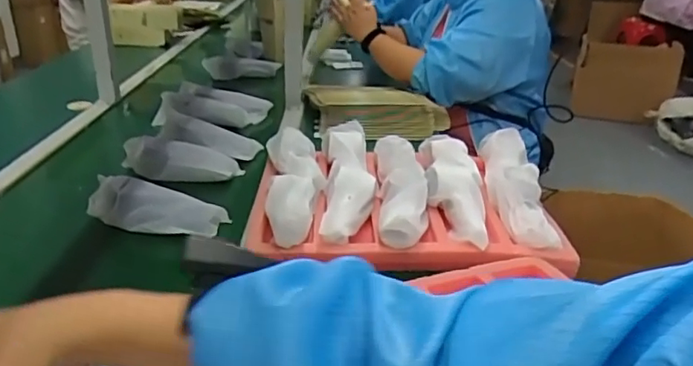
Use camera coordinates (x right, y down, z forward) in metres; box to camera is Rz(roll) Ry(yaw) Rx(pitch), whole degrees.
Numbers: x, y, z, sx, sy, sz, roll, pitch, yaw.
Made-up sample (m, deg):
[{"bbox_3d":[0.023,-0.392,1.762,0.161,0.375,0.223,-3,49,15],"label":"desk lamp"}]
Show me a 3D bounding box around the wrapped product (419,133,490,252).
[{"bbox_3d":[0.159,0.000,0.862,0.085,0.058,0.298,4,25,4],"label":"wrapped product"}]

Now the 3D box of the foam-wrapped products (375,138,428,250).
[{"bbox_3d":[0.082,0.005,0.851,0.072,0.047,0.278,3,25,0],"label":"foam-wrapped products"}]

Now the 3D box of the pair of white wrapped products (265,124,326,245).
[{"bbox_3d":[-0.074,-0.007,0.848,0.086,0.047,0.309,-1,25,-7],"label":"pair of white wrapped products"}]

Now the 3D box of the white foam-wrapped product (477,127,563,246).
[{"bbox_3d":[0.257,-0.003,0.884,0.082,0.055,0.315,4,25,3],"label":"white foam-wrapped product"}]

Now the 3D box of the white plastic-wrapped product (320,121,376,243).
[{"bbox_3d":[0.004,-0.014,0.867,0.076,0.050,0.323,2,25,-1],"label":"white plastic-wrapped product"}]

